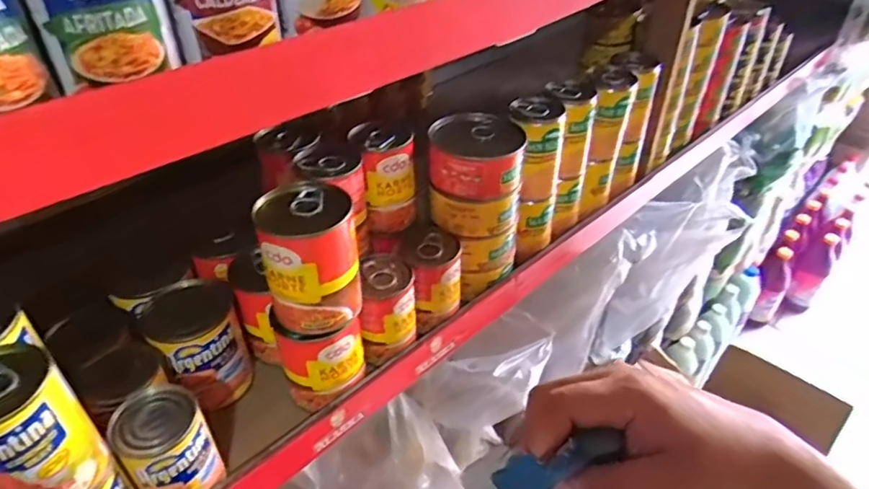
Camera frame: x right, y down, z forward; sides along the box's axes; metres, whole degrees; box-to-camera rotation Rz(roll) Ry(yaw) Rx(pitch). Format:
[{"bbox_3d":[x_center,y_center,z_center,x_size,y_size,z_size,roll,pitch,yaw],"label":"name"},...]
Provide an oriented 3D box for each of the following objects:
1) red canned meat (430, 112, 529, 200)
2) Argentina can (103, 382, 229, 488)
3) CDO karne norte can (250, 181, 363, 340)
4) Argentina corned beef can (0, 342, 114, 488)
[{"bbox_3d":[0.038,-0.080,0.504,0.080,0.039,0.082,4,41,4],"label":"red canned meat"},{"bbox_3d":[-0.177,0.135,0.380,0.051,0.077,0.051,0,40,0],"label":"Argentina can"},{"bbox_3d":[-0.087,0.009,0.408,0.063,0.088,0.065,-9,41,-11],"label":"CDO karne norte can"},{"bbox_3d":[-0.218,0.102,0.308,0.050,0.086,0.052,0,40,0],"label":"Argentina corned beef can"}]

